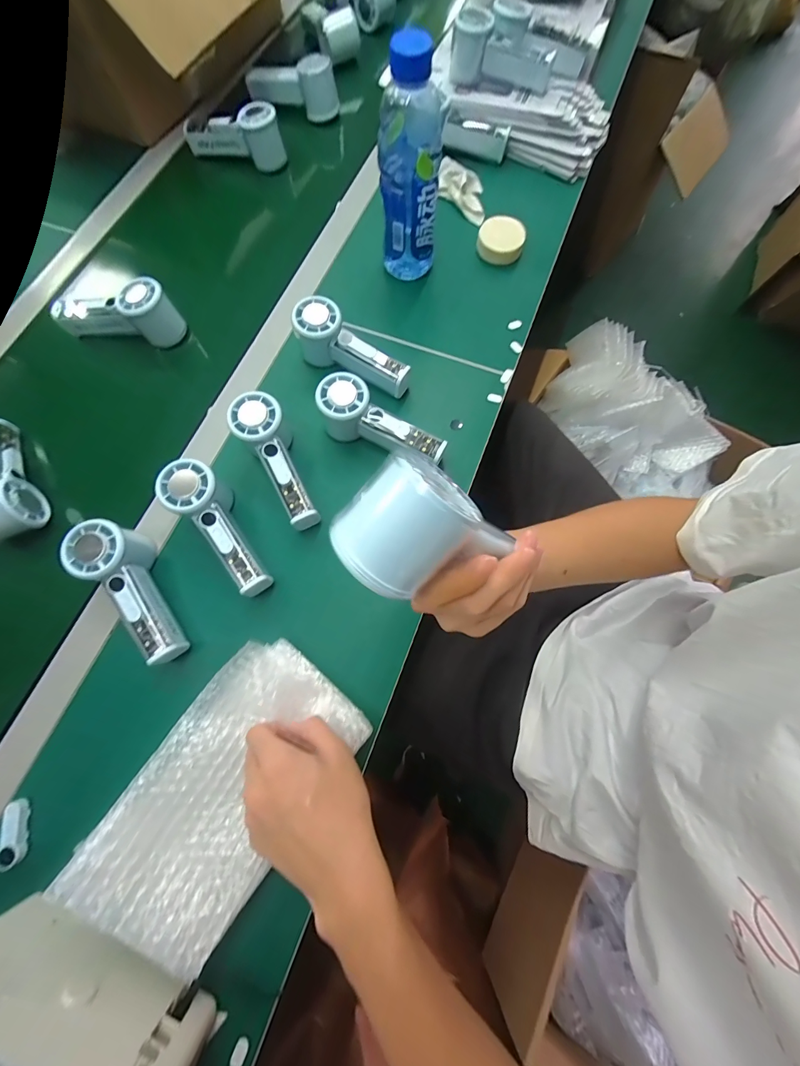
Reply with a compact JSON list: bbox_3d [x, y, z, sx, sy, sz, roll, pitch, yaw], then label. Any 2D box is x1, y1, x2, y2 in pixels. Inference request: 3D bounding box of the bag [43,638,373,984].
[{"bbox_3d":[-0.139,0.207,0.310,0.134,0.031,0.211,40,67,0],"label":"bag"}]

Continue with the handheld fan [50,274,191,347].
[{"bbox_3d":[-0.364,-0.286,0.483,0.155,0.062,0.047,4,74,2],"label":"handheld fan"}]

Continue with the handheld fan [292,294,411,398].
[{"bbox_3d":[-0.055,-0.229,0.459,0.151,0.057,0.056,24,75,7],"label":"handheld fan"}]

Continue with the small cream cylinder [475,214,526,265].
[{"bbox_3d":[0.143,-0.417,0.530,0.064,0.026,0.057,17,74,5],"label":"small cream cylinder"}]

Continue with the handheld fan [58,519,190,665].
[{"bbox_3d":[-0.270,0.061,0.384,0.054,0.056,0.154,-34,88,-9],"label":"handheld fan"}]

